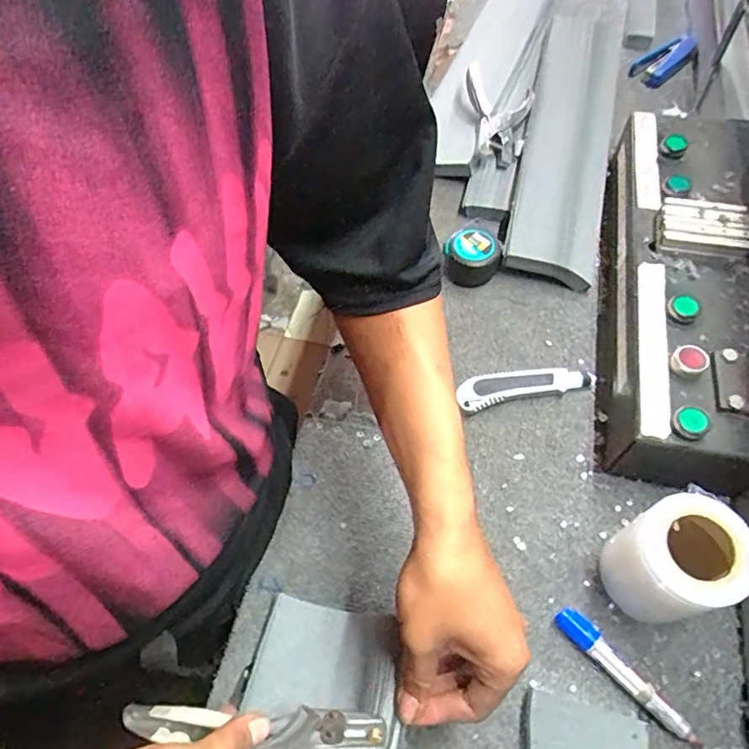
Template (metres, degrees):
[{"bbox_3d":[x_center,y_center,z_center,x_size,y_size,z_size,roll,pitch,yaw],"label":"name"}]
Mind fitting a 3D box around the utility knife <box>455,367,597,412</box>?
[{"bbox_3d":[0.156,0.010,0.571,0.141,0.013,0.031,-12,60,-6],"label":"utility knife"}]

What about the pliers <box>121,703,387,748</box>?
[{"bbox_3d":[-0.082,0.229,0.343,0.170,0.072,0.045,2,59,10],"label":"pliers"}]

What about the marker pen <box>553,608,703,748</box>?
[{"bbox_3d":[0.198,0.238,0.438,0.018,0.016,0.124,-38,66,-19],"label":"marker pen"}]

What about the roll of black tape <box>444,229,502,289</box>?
[{"bbox_3d":[0.115,-0.138,0.643,0.061,0.044,0.069,0,60,1],"label":"roll of black tape"}]

